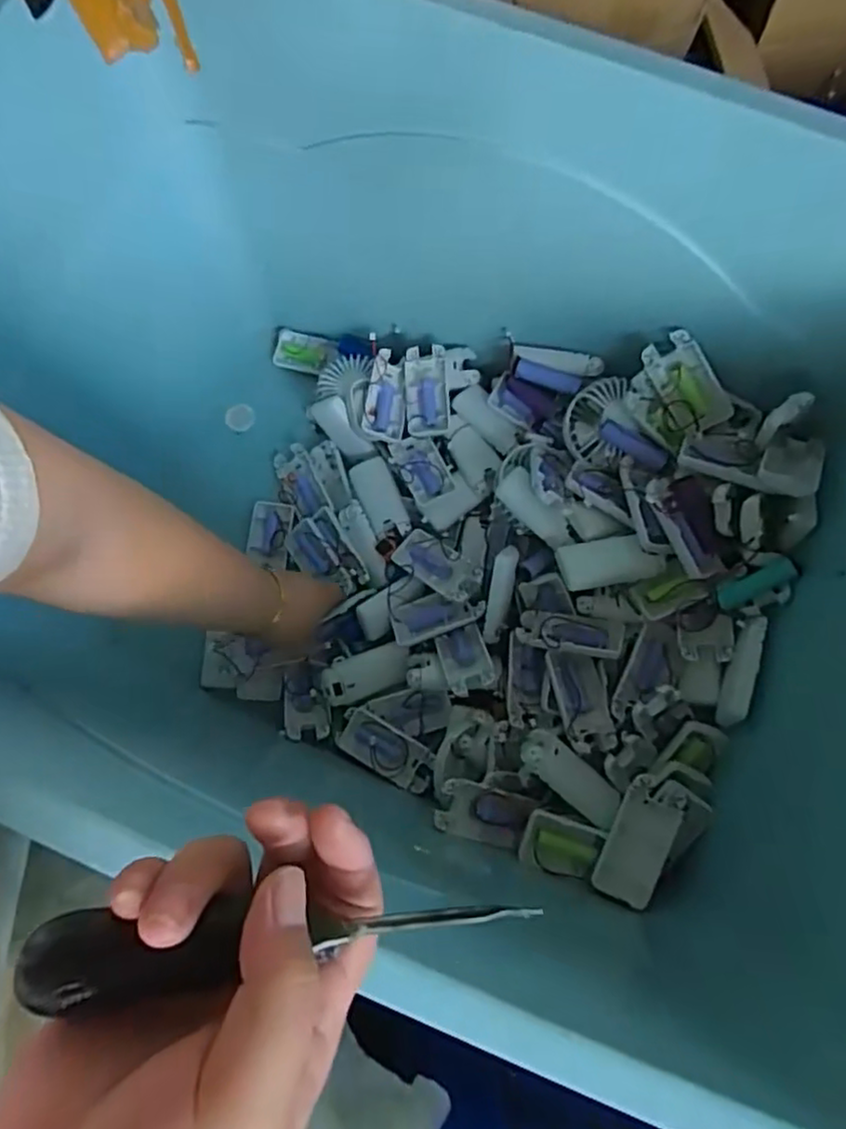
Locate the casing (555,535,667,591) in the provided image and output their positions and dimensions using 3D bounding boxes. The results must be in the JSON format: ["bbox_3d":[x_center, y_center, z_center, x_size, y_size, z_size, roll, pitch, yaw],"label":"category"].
[{"bbox_3d":[0.167,-0.002,0.583,0.089,0.015,0.041,-8,79,-2],"label":"casing"}]

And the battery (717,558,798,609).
[{"bbox_3d":[0.282,0.016,0.552,0.064,0.017,0.021,-31,79,23],"label":"battery"}]

